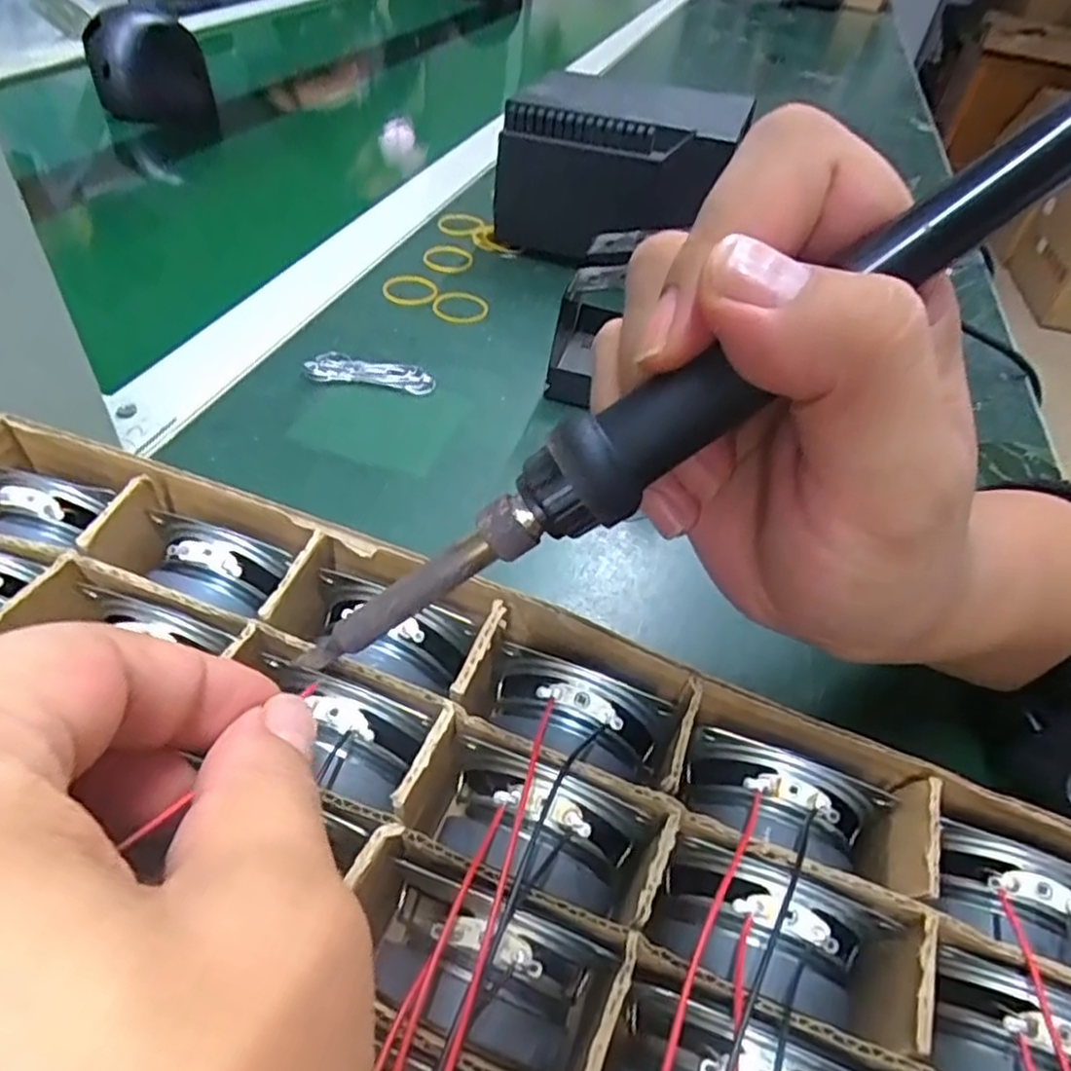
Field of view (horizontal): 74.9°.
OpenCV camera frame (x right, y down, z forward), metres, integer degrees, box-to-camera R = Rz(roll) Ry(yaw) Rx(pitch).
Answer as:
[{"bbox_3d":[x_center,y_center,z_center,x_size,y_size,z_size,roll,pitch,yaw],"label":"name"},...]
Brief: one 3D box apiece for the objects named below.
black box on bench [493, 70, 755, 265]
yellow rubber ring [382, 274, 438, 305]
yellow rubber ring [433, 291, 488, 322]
[{"bbox_3d":[0.057,-0.236,0.456,0.142,0.096,0.126,17,46,9],"label":"black box on bench"},{"bbox_3d":[-0.074,-0.146,0.414,0.031,0.004,0.034,4,45,-4],"label":"yellow rubber ring"},{"bbox_3d":[-0.043,-0.133,0.408,0.032,0.005,0.030,4,45,-4],"label":"yellow rubber ring"}]

